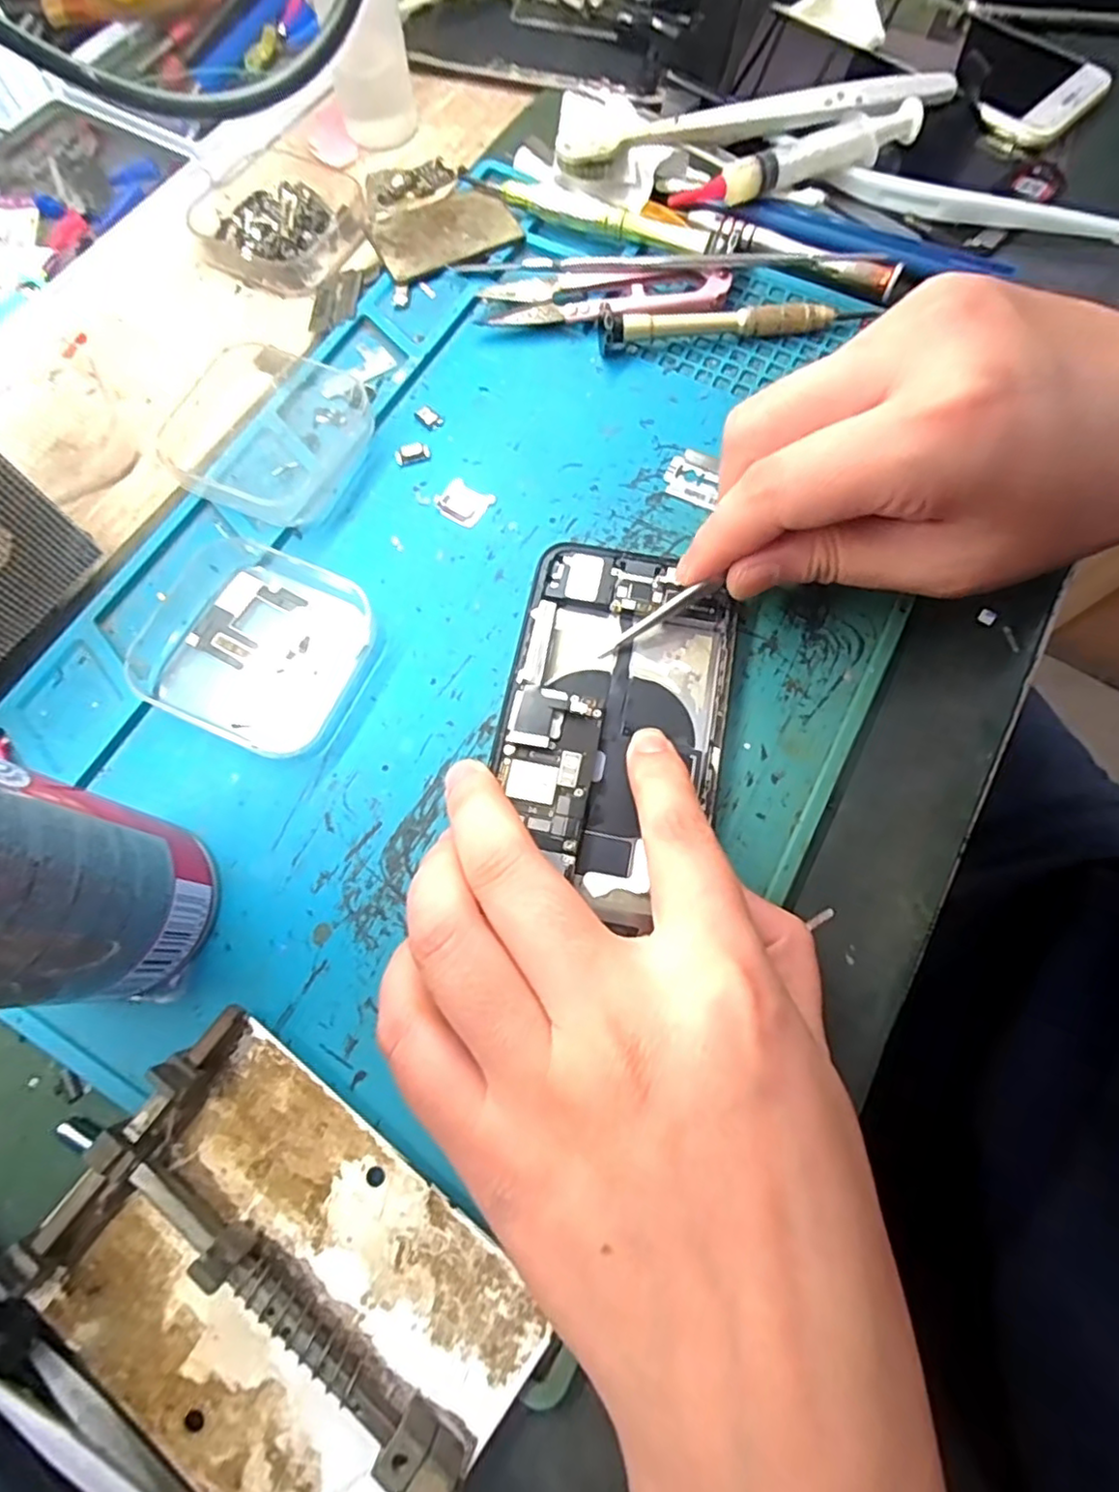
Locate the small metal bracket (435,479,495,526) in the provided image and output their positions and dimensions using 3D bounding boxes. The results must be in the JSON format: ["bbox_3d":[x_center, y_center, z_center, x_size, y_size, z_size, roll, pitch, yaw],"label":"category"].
[{"bbox_3d":[-0.036,-0.091,0.236,0.018,0.004,0.017,32,74,11],"label":"small metal bracket"}]

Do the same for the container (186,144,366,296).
[{"bbox_3d":[-0.123,-0.234,0.278,0.071,0.017,0.073,-20,72,-6],"label":"container"}]

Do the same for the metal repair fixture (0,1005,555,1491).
[{"bbox_3d":[-0.068,0.132,0.154,0.114,0.017,0.078,35,75,11],"label":"metal repair fixture"}]

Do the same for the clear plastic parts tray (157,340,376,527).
[{"bbox_3d":[-0.109,-0.118,0.239,0.066,0.017,0.076,22,73,7],"label":"clear plastic parts tray"}]

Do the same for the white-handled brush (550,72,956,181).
[{"bbox_3d":[0.085,-0.281,0.287,0.185,0.021,0.037,-16,72,-5],"label":"white-handled brush"}]

